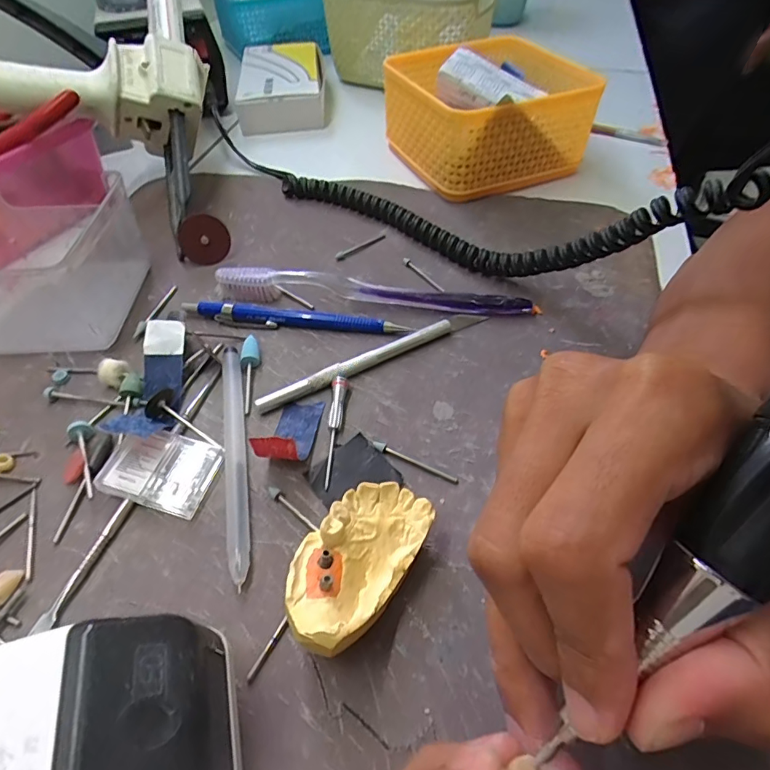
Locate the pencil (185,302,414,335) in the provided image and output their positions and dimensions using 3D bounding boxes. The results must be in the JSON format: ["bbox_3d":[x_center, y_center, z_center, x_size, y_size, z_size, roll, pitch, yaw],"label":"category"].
[{"bbox_3d":[-0.052,-0.039,0.279,0.132,0.010,0.009,5,52,6],"label":"pencil"}]

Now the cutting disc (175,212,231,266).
[{"bbox_3d":[-0.119,-0.095,0.315,0.031,0.031,0.004,-49,31,0],"label":"cutting disc"}]

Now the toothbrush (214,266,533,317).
[{"bbox_3d":[-0.008,-0.056,0.286,0.183,0.020,0.011,5,52,6],"label":"toothbrush"}]

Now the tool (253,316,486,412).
[{"bbox_3d":[-0.004,-0.015,0.258,0.136,0.010,0.008,-26,55,-17],"label":"tool"}]

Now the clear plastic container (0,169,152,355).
[{"bbox_3d":[-0.205,-0.068,0.274,0.108,0.061,0.094,-2,51,0],"label":"clear plastic container"}]

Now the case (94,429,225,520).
[{"bbox_3d":[-0.101,0.038,0.217,0.045,0.011,0.033,10,52,10],"label":"case"}]

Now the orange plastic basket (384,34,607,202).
[{"bbox_3d":[0.079,-0.222,0.389,0.138,0.066,0.141,-17,53,-11],"label":"orange plastic basket"}]

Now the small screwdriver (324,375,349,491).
[{"bbox_3d":[-0.024,0.020,0.231,0.007,0.008,0.061,0,51,3],"label":"small screwdriver"}]

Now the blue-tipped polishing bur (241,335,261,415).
[{"bbox_3d":[-0.072,-0.007,0.255,0.010,0.008,0.047,-7,51,-3],"label":"blue-tipped polishing bur"}]

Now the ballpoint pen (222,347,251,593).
[{"bbox_3d":[-0.071,0.031,0.225,0.010,0.008,0.123,-11,52,-7],"label":"ballpoint pen"}]

